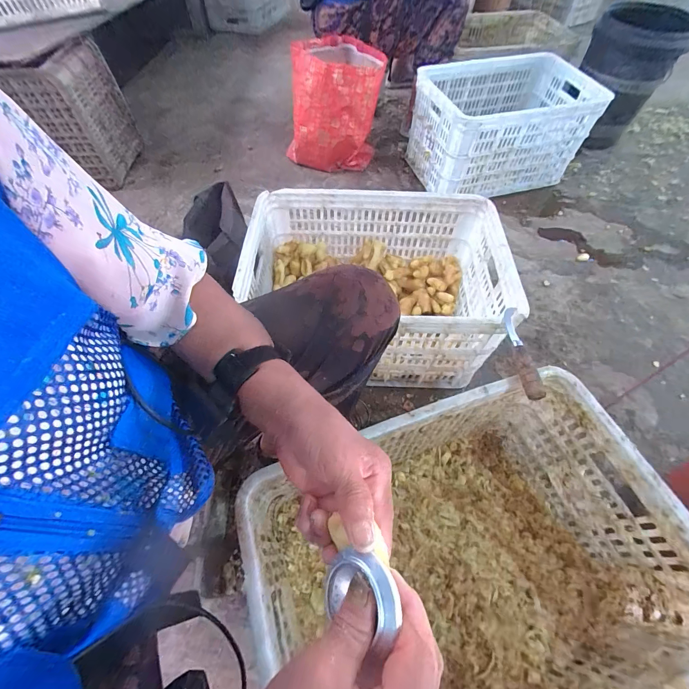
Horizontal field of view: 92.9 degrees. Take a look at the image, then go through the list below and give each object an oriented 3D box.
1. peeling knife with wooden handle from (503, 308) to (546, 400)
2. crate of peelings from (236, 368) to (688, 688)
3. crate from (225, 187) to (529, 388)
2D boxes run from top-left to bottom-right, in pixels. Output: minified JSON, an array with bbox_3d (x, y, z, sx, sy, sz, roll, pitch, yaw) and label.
[{"bbox_3d":[0.283,0.004,0.529,0.026,0.035,0.191,4,45,6],"label":"peeling knife with wooden handle"},{"bbox_3d":[0.163,0.319,0.515,0.509,0.308,0.361,-17,61,-10],"label":"crate of peelings"},{"bbox_3d":[0.069,-0.126,0.783,0.533,0.291,0.356,4,59,2],"label":"crate"}]

